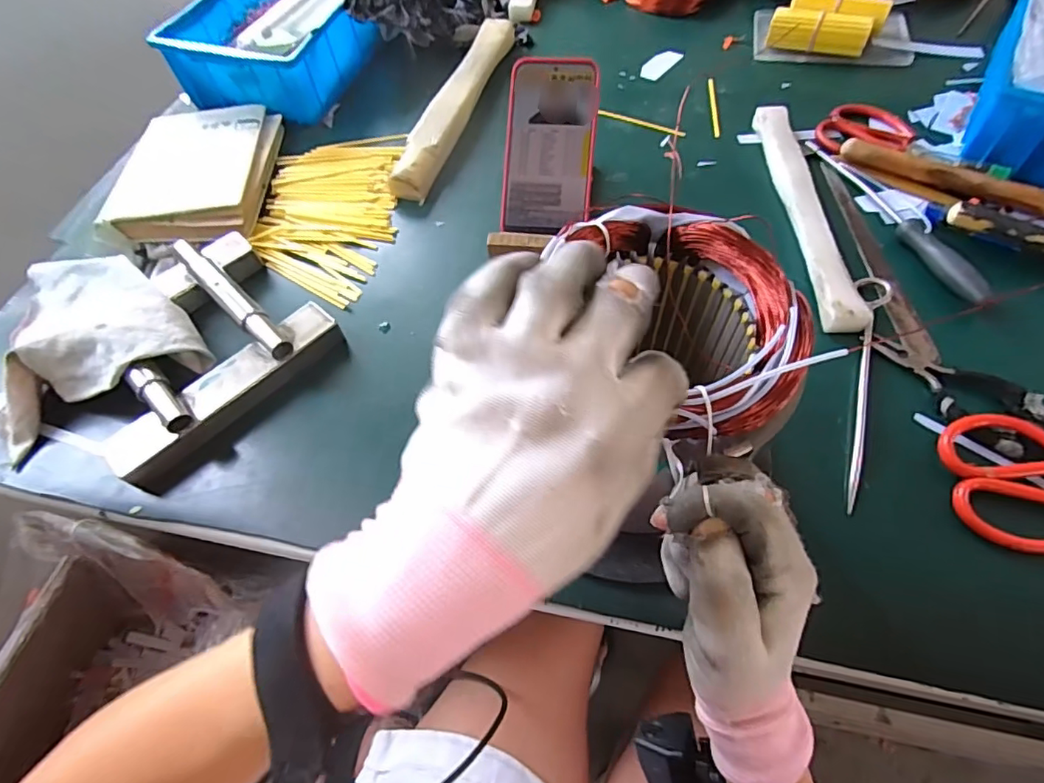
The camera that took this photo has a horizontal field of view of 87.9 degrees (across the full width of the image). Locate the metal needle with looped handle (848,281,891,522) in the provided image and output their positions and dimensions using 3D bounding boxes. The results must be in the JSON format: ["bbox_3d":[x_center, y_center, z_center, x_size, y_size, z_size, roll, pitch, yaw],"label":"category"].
[{"bbox_3d":[0.268,-0.009,0.424,0.023,0.011,0.217,17,62,15],"label":"metal needle with looped handle"}]

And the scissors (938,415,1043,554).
[{"bbox_3d":[0.368,0.060,0.365,0.137,0.024,0.087,-1,59,4],"label":"scissors"}]

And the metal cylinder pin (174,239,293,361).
[{"bbox_3d":[-0.260,-0.085,0.477,0.176,0.020,0.022,39,69,24],"label":"metal cylinder pin"}]

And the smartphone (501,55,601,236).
[{"bbox_3d":[0.026,-0.227,0.501,0.081,0.009,0.159,5,95,7],"label":"smartphone"}]

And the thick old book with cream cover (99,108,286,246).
[{"bbox_3d":[-0.358,-0.241,0.600,0.145,0.035,0.220,-4,58,2],"label":"thick old book with cream cover"}]

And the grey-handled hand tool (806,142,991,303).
[{"bbox_3d":[0.349,-0.170,0.507,0.022,0.017,0.239,-16,59,-5],"label":"grey-handled hand tool"}]

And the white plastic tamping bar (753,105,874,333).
[{"bbox_3d":[0.273,-0.179,0.523,0.035,0.017,0.301,-1,59,4],"label":"white plastic tamping bar"}]

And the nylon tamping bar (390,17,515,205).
[{"bbox_3d":[-0.075,-0.352,0.650,0.040,0.035,0.338,13,61,12],"label":"nylon tamping bar"}]

